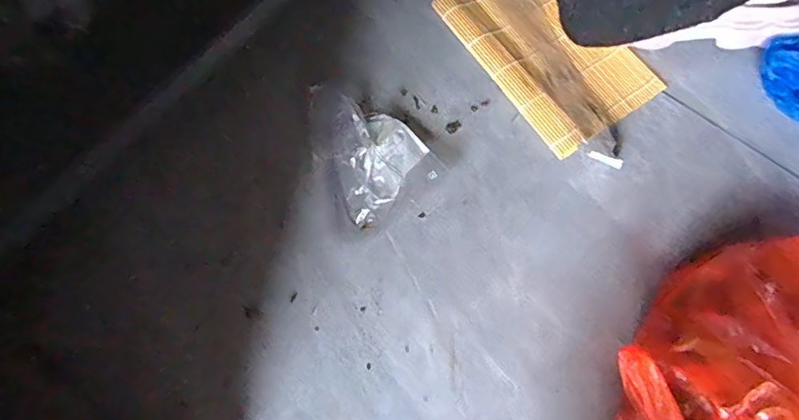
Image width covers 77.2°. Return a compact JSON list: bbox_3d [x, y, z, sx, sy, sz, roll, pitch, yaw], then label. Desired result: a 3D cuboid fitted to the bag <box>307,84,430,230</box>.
[{"bbox_3d":[-0.050,-0.061,0.510,0.128,0.027,0.107,35,75,10],"label":"bag"}]

